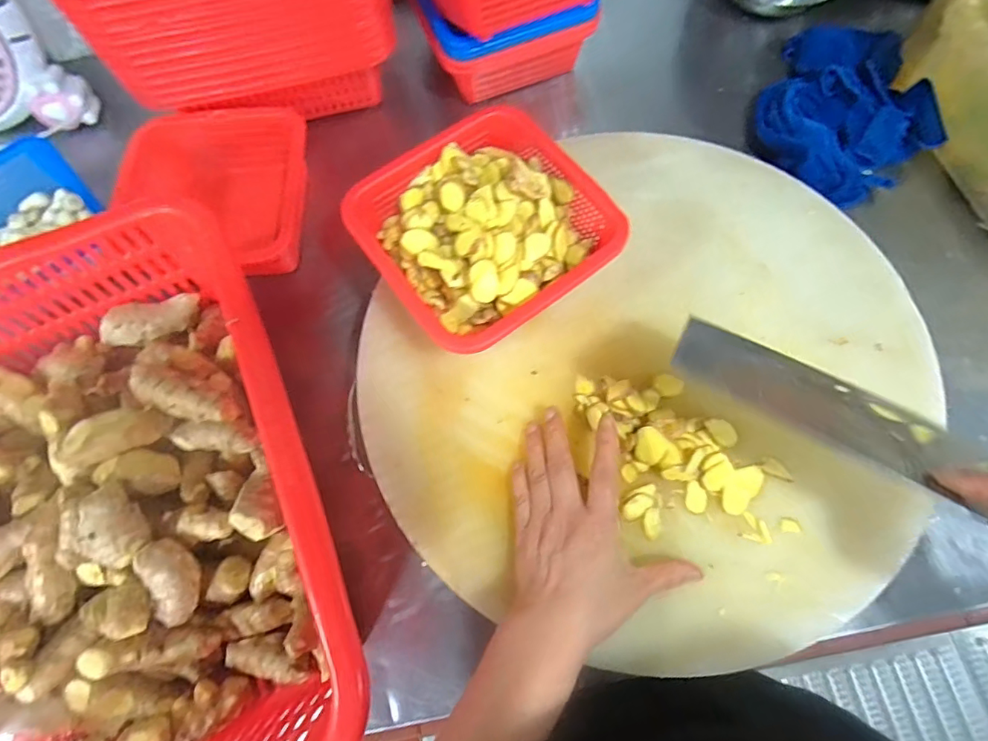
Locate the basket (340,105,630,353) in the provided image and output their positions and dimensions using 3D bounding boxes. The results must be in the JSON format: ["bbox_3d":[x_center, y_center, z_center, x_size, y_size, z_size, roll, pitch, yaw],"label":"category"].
[{"bbox_3d":[-0.012,-0.120,0.412,0.173,0.073,0.186,-35,71,-10],"label":"basket"}]

